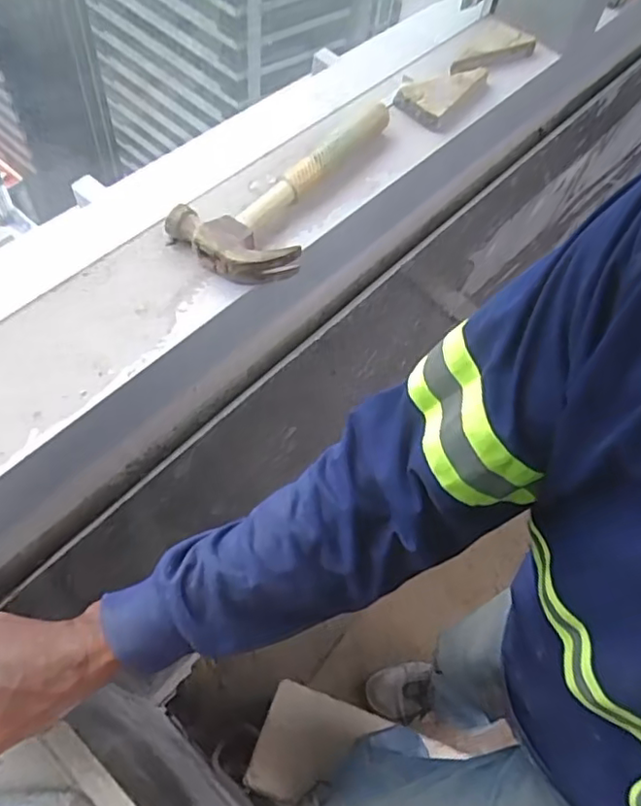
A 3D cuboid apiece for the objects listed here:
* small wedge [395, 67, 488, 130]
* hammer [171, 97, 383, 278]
[{"bbox_3d":[0.138,-0.362,0.716,0.061,0.023,0.120,36,63,13],"label":"small wedge"},{"bbox_3d":[-0.003,-0.209,0.604,0.280,0.035,0.104,-39,72,-24],"label":"hammer"}]

